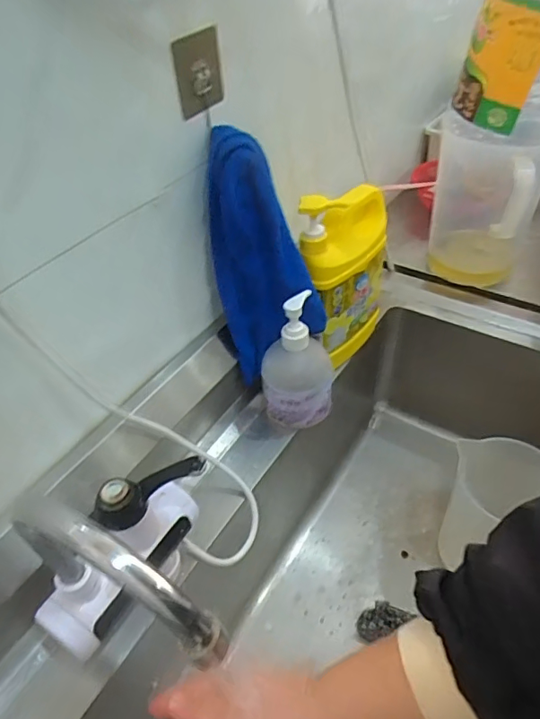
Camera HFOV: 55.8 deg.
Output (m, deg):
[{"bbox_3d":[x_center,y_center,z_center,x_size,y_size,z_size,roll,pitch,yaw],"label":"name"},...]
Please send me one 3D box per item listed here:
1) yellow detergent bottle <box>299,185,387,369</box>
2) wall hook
[{"bbox_3d":[0.099,-0.113,0.664,0.065,0.231,0.148,27,51,28],"label":"yellow detergent bottle"},{"bbox_3d":[-0.063,-0.259,0.460,0.008,0.066,0.058,30,59,24],"label":"wall hook"}]

